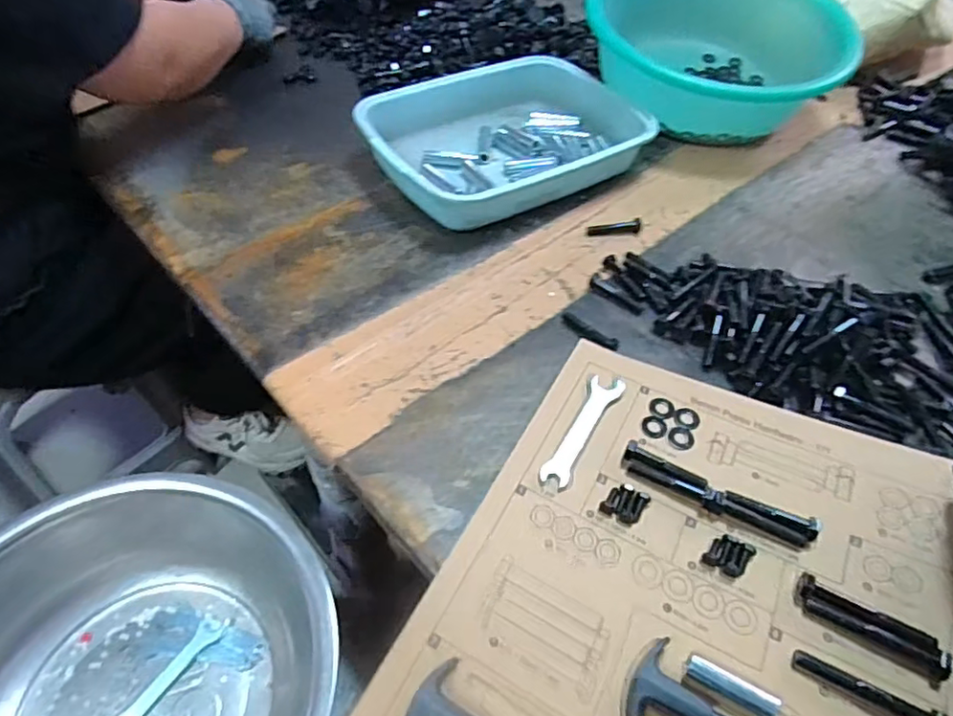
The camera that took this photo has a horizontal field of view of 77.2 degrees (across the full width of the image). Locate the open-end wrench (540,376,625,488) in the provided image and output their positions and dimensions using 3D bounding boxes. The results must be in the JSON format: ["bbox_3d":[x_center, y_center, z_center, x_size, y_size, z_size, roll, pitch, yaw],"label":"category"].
[{"bbox_3d":[0.081,0.052,0.452,0.024,0.004,0.108,28,55,19],"label":"open-end wrench"}]

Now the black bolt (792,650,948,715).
[{"bbox_3d":[0.219,0.184,0.332,0.073,0.019,0.016,30,54,20],"label":"black bolt"}]

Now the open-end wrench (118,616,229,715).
[{"bbox_3d":[-0.276,0.285,0.541,0.024,0.005,0.113,30,60,14],"label":"open-end wrench"}]

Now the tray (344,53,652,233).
[{"bbox_3d":[0.037,-0.269,0.723,0.336,0.083,0.234,-24,54,-22],"label":"tray"}]

